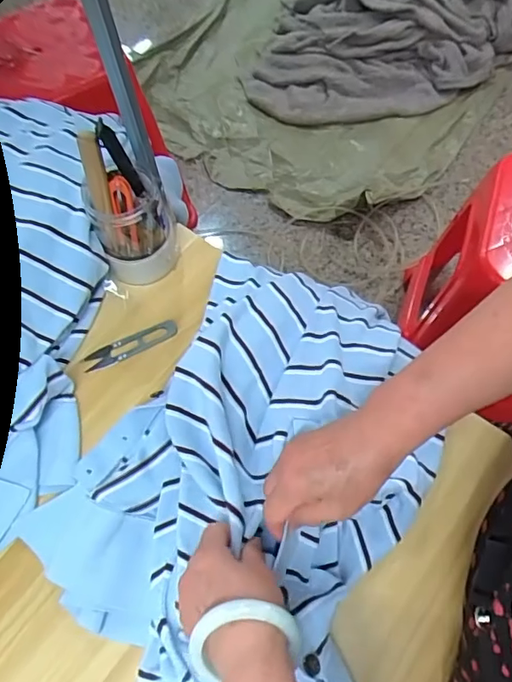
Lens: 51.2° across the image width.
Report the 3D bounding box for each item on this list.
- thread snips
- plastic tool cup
[{"bbox_3d":[-0.132,0.005,0.562,0.102,0.006,0.023,-22,67,-9],"label":"thread snips"},{"bbox_3d":[-0.126,-0.116,0.551,0.076,0.104,0.069,-13,66,-5],"label":"plastic tool cup"}]

